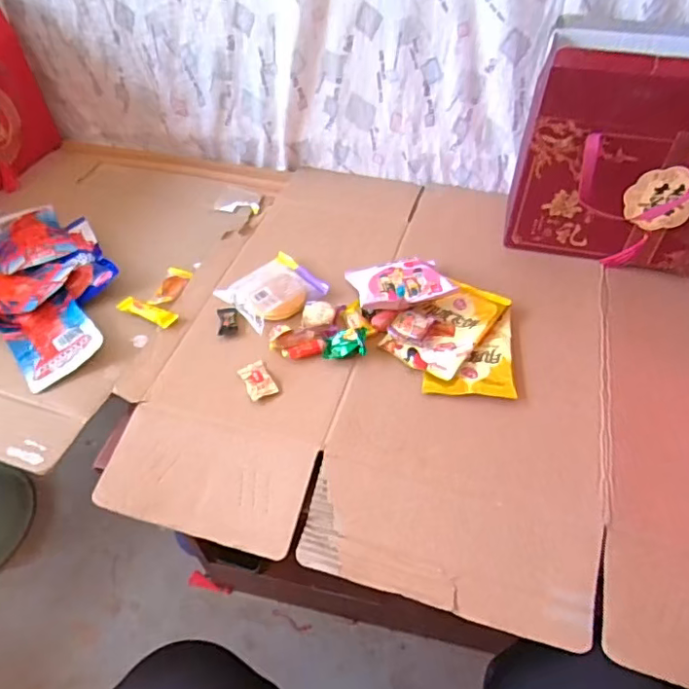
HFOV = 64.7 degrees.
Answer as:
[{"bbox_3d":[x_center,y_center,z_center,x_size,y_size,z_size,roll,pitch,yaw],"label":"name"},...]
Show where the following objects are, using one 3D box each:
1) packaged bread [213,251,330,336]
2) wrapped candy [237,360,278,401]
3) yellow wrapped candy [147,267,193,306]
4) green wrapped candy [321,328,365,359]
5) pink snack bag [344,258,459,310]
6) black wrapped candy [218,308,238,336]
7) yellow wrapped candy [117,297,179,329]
[{"bbox_3d":[-0.092,-0.070,0.716,0.112,0.024,0.098,-35,55,-27],"label":"packaged bread"},{"bbox_3d":[-0.102,0.041,0.636,0.031,0.010,0.053,-22,50,-18],"label":"wrapped candy"},{"bbox_3d":[-0.235,-0.077,0.739,0.033,0.009,0.071,9,48,10],"label":"yellow wrapped candy"},{"bbox_3d":[0.000,-0.003,0.654,0.050,0.022,0.039,1,47,2],"label":"green wrapped candy"},{"bbox_3d":[0.071,-0.077,0.680,0.117,0.020,0.078,-19,54,-13],"label":"pink snack bag"},{"bbox_3d":[-0.149,-0.030,0.696,0.026,0.011,0.035,-6,47,-4],"label":"black wrapped candy"},{"bbox_3d":[-0.255,-0.040,0.707,0.083,0.010,0.025,19,50,18],"label":"yellow wrapped candy"}]

